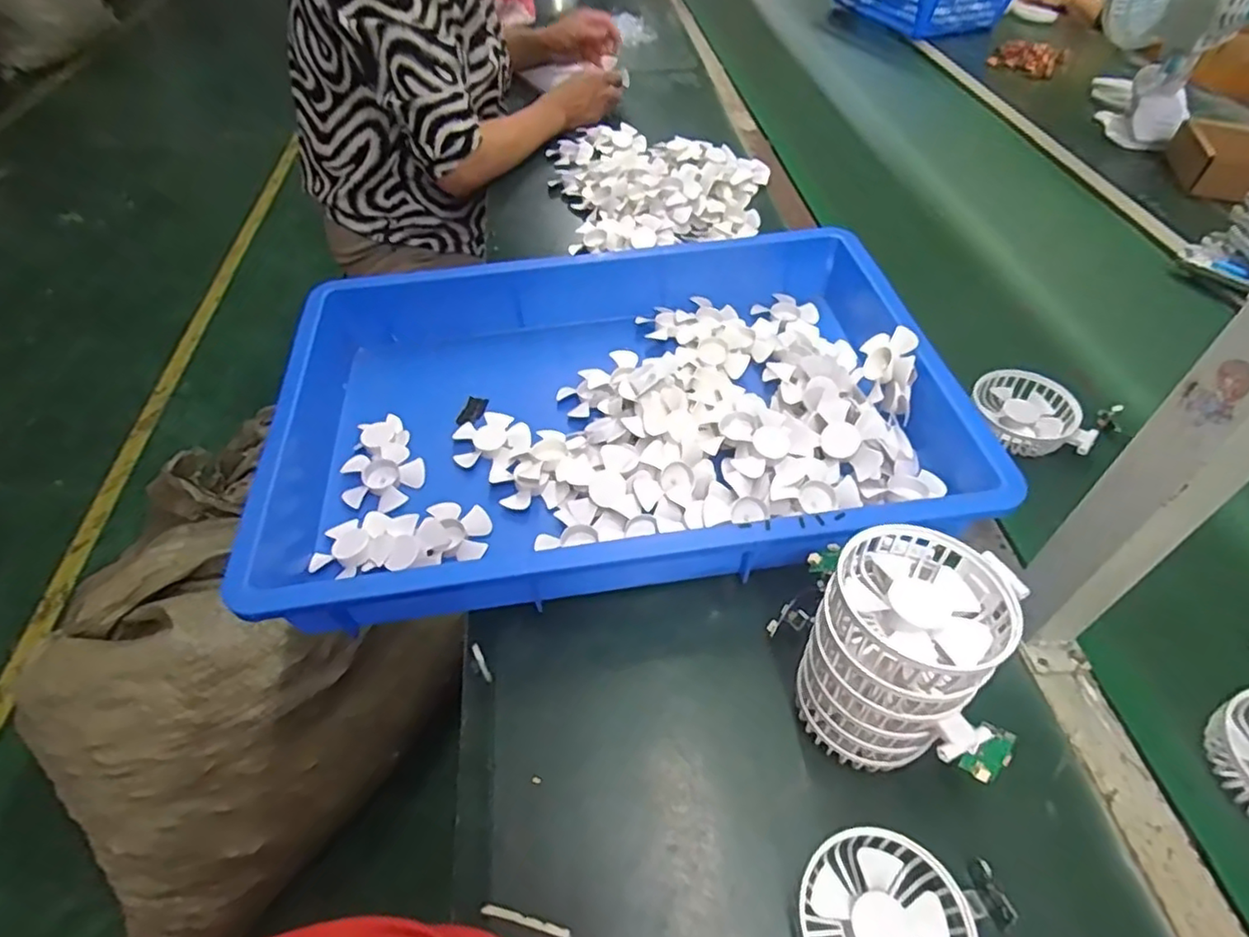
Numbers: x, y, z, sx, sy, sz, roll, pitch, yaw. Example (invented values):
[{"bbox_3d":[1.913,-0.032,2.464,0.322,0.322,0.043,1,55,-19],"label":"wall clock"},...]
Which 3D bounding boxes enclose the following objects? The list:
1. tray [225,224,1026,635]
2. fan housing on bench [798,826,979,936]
[{"bbox_3d":[-0.017,-0.056,0.581,0.584,0.091,0.370,-6,50,-5],"label":"tray"},{"bbox_3d":[0.146,0.256,0.354,0.087,0.035,0.091,0,50,0],"label":"fan housing on bench"}]

